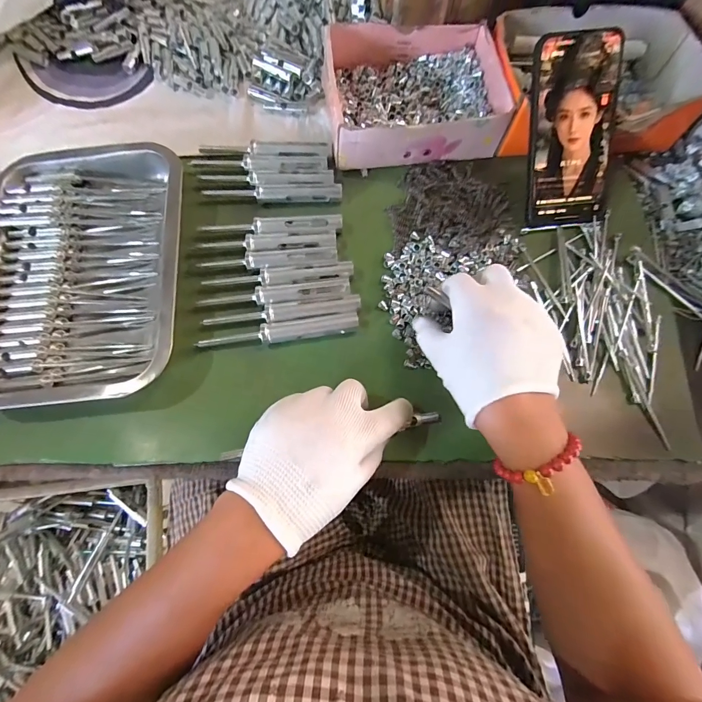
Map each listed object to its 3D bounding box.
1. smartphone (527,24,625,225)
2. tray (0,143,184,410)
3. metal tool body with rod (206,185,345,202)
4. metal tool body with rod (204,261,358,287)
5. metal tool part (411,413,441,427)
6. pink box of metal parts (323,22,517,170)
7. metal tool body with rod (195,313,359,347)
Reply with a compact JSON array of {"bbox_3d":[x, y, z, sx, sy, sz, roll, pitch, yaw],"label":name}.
[{"bbox_3d":[0.209,-0.204,0.337,0.076,0.006,0.158,-5,108,2],"label":"smartphone"},{"bbox_3d":[-0.251,-0.077,0.335,0.187,0.035,0.255,-5,73,-1],"label":"tray"},{"bbox_3d":[-0.079,-0.163,0.372,0.139,0.012,0.016,-4,73,-1],"label":"metal tool body with rod"},{"bbox_3d":[-0.069,-0.070,0.345,0.142,0.016,0.020,-5,73,-1],"label":"metal tool body with rod"},{"bbox_3d":[0.064,0.058,0.304,0.024,0.006,0.009,-9,75,-5],"label":"metal tool part"},{"bbox_3d":[0.064,-0.273,0.377,0.178,0.046,0.142,-5,73,-1],"label":"pink box of metal parts"},{"bbox_3d":[-0.063,-0.018,0.322,0.139,0.013,0.015,-8,73,-2],"label":"metal tool body with rod"}]

